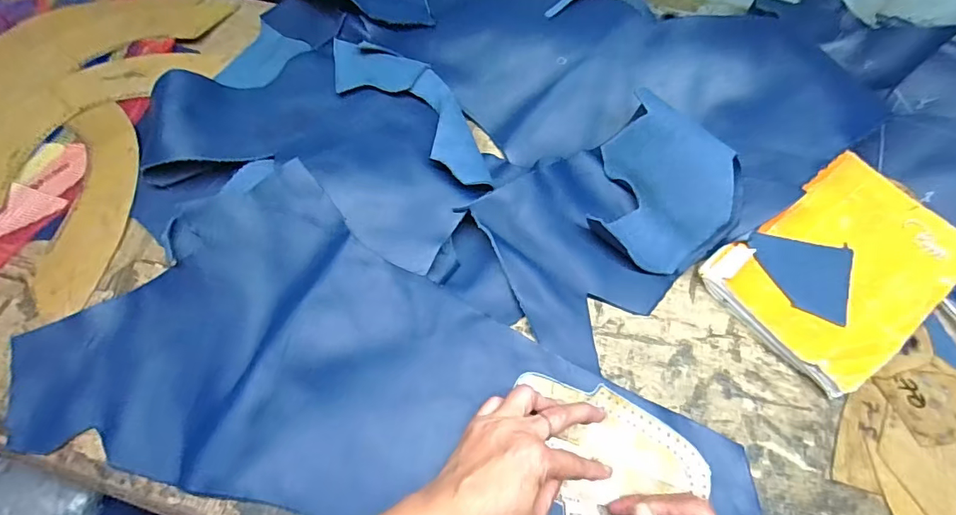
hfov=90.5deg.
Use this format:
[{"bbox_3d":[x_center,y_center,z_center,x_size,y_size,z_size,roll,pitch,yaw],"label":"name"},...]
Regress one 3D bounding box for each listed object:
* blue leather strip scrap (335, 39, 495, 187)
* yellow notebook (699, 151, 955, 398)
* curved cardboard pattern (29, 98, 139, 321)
[{"bbox_3d":[-0.063,-0.151,0.458,0.223,0.027,0.073,40,74,14],"label":"blue leather strip scrap"},{"bbox_3d":[0.315,0.007,0.413,0.202,0.026,0.138,-36,73,-13],"label":"yellow notebook"},{"bbox_3d":[-0.357,-0.053,0.441,0.076,0.007,0.217,-8,69,-3],"label":"curved cardboard pattern"}]

